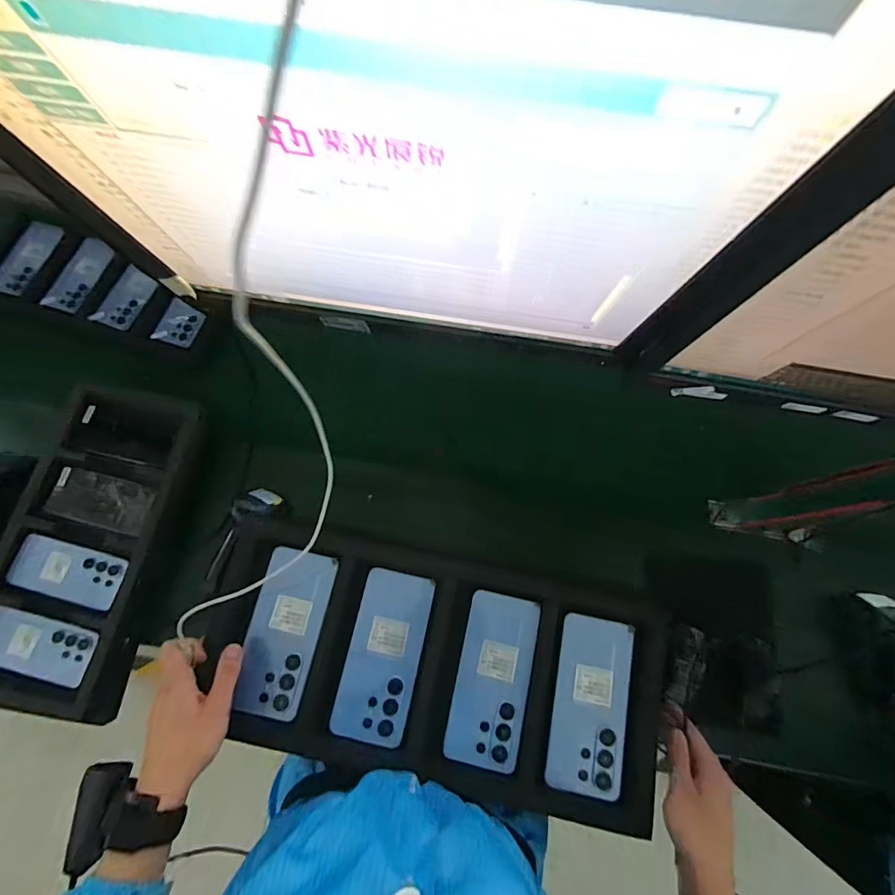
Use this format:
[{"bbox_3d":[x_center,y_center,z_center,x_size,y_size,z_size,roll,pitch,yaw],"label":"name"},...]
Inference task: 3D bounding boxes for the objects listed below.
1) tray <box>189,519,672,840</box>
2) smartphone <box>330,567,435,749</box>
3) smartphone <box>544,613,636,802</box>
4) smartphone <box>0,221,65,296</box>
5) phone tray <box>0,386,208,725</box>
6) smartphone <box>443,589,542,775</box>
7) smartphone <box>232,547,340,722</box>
[{"bbox_3d":[-0.017,0.231,0.465,0.482,0.019,0.213,13,73,4],"label":"tray"},{"bbox_3d":[-0.068,0.223,0.475,0.077,0.006,0.167,12,73,2],"label":"smartphone"},{"bbox_3d":[0.153,0.269,0.462,0.076,0.010,0.165,13,73,2],"label":"smartphone"},{"bbox_3d":[-0.849,-0.380,0.880,0.087,0.012,0.169,30,85,7],"label":"smartphone"},{"bbox_3d":[-0.570,0.144,0.707,0.239,0.089,0.499,12,73,2],"label":"phone tray"},{"bbox_3d":[0.050,0.248,0.472,0.077,0.005,0.166,13,73,2],"label":"smartphone"},{"bbox_3d":[-0.180,0.202,0.484,0.076,0.009,0.168,12,73,2],"label":"smartphone"}]

